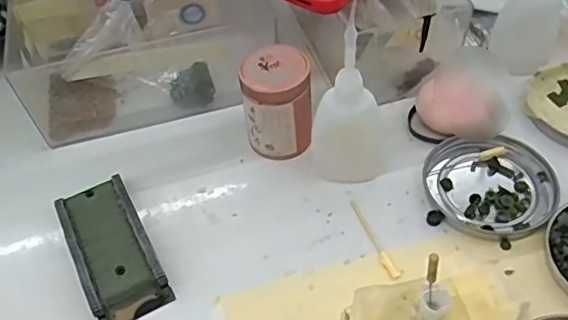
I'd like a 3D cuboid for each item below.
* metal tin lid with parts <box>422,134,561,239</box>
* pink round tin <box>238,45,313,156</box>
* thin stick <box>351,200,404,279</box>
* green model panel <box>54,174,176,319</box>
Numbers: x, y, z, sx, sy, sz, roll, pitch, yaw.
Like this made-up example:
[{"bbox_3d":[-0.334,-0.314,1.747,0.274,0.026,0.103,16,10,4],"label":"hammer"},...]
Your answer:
[{"bbox_3d":[0.129,0.014,0.359,0.078,0.007,0.076,-2,51,2],"label":"metal tin lid with parts"},{"bbox_3d":[-0.004,-0.036,0.376,0.043,0.064,0.042,-2,51,2],"label":"pink round tin"},{"bbox_3d":[0.053,0.047,0.342,0.008,0.005,0.059,-20,53,-13],"label":"thin stick"},{"bbox_3d":[-0.104,0.051,0.341,0.043,0.018,0.095,-24,53,-16],"label":"green model panel"}]

